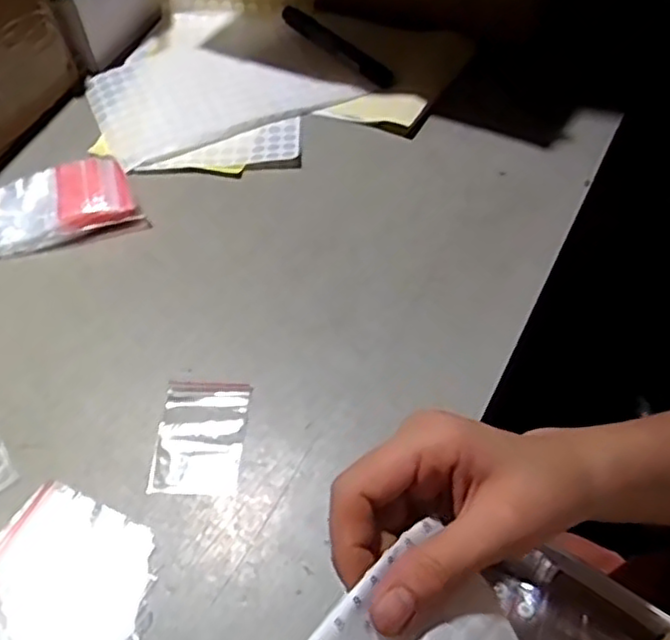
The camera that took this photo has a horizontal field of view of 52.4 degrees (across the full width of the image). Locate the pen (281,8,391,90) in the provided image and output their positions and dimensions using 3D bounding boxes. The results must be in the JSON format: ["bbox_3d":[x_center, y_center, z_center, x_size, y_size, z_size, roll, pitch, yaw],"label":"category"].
[{"bbox_3d":[0.000,-0.241,0.589,0.017,0.014,0.134,-34,62,-20],"label":"pen"}]

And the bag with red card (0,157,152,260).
[{"bbox_3d":[-0.207,-0.079,0.483,0.127,0.018,0.065,-16,57,-10],"label":"bag with red card"}]

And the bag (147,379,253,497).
[{"bbox_3d":[-0.077,0.066,0.392,0.049,0.004,0.070,3,56,3],"label":"bag"}]

